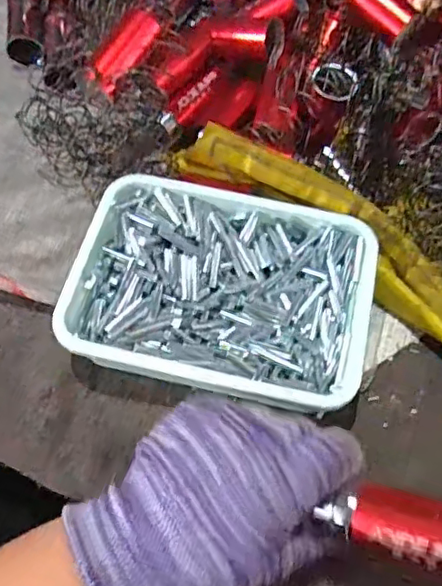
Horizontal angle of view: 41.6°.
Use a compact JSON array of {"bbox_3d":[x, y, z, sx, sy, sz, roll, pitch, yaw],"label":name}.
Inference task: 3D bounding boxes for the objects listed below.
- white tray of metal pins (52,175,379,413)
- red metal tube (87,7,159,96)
[{"bbox_3d":[0.001,0.000,0.359,0.175,0.038,0.131,12,63,5],"label":"white tray of metal pins"},{"bbox_3d":[-0.064,-0.159,0.382,0.017,0.017,0.058,32,80,15],"label":"red metal tube"}]

